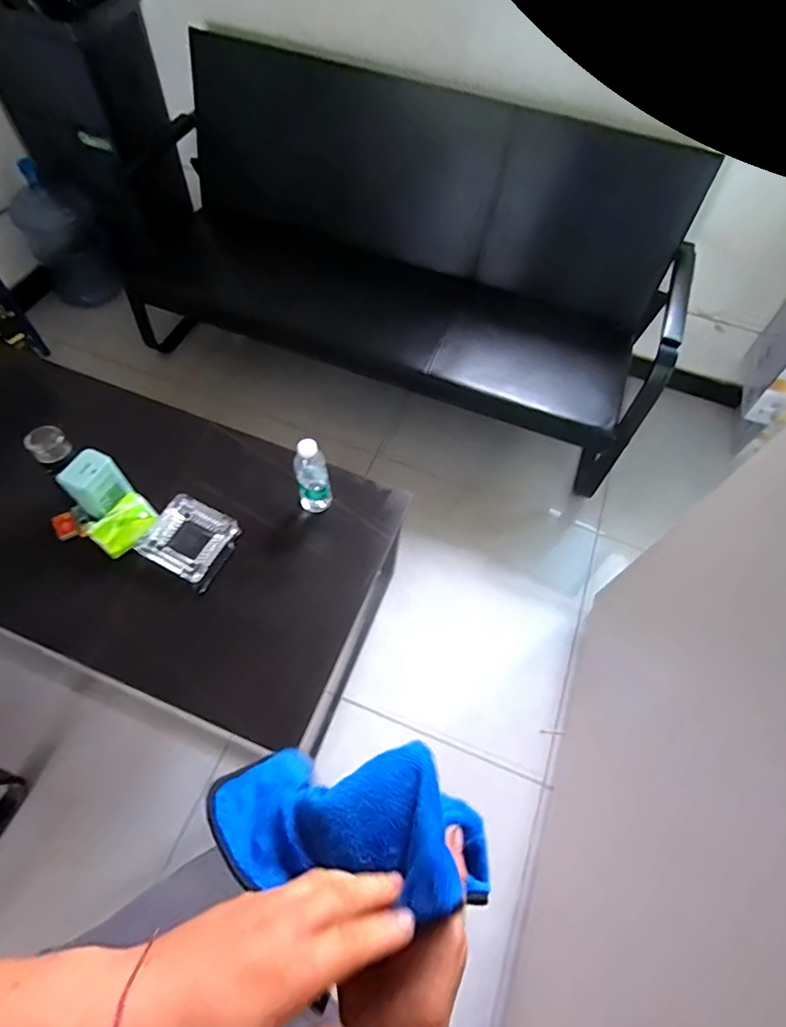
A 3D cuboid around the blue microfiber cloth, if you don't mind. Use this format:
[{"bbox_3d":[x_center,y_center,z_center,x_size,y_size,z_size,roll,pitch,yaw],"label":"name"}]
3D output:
[{"bbox_3d":[-0.037,0.232,0.395,0.206,0.076,0.095,-3,58,19],"label":"blue microfiber cloth"}]

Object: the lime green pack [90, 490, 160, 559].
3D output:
[{"bbox_3d":[-0.557,0.024,1.056,0.125,0.028,0.087,-46,105,-20],"label":"lime green pack"}]

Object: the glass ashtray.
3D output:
[{"bbox_3d":[-0.431,0.051,1.088,0.159,0.040,0.163,26,62,12],"label":"glass ashtray"}]

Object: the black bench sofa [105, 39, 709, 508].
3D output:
[{"bbox_3d":[-0.040,-0.857,1.716,1.917,0.743,0.770,20,61,9],"label":"black bench sofa"}]

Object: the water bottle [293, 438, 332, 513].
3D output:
[{"bbox_3d":[-0.170,-0.076,1.059,0.070,0.212,0.067,-10,61,-8],"label":"water bottle"}]

